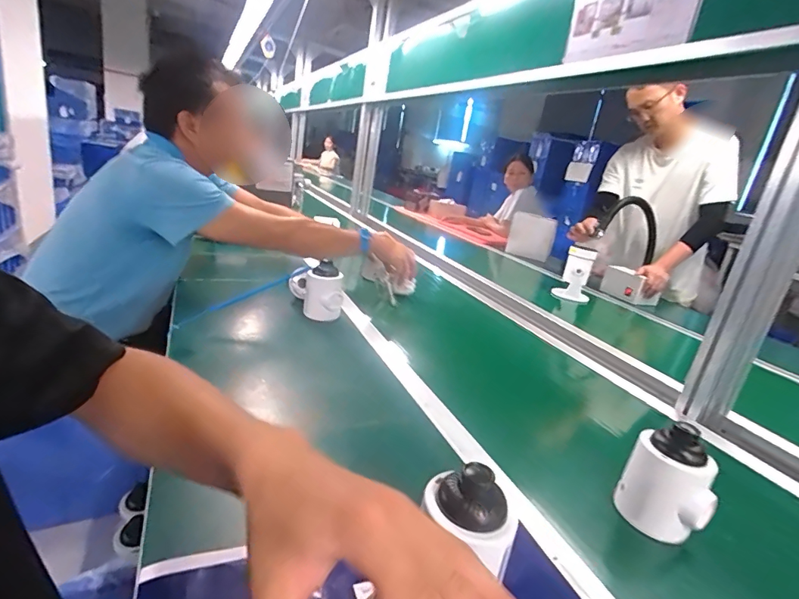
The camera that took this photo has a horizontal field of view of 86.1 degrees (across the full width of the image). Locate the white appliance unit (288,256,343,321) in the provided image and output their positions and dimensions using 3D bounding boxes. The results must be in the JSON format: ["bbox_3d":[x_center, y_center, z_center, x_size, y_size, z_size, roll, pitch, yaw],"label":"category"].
[{"bbox_3d":[-0.184,-0.026,0.948,0.074,0.123,0.156,-7,20,-28],"label":"white appliance unit"}]

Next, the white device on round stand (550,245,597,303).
[{"bbox_3d":[0.600,-0.078,1.445,0.095,0.219,0.100,1,38,-5],"label":"white device on round stand"}]

